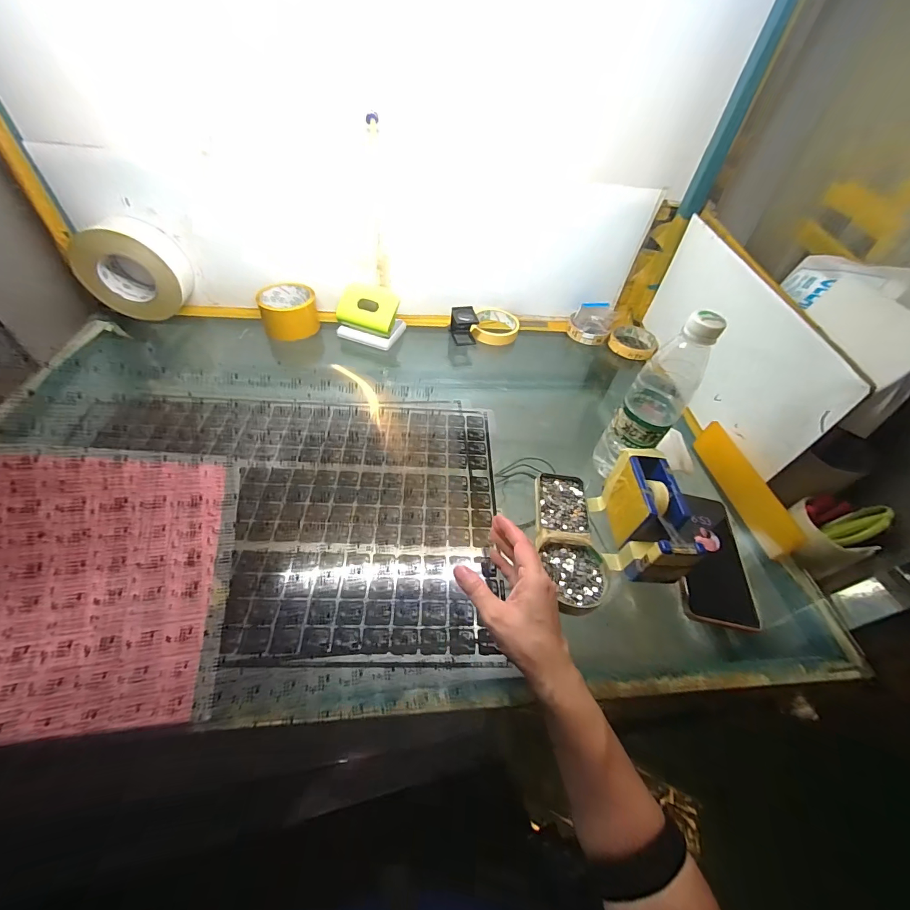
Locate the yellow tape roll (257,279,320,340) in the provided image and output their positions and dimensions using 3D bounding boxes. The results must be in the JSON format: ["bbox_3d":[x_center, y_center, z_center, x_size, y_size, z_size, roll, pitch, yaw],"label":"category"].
[{"bbox_3d":[-0.284,-0.245,0.676,0.092,0.053,0.092,-11,52,-15],"label":"yellow tape roll"}]

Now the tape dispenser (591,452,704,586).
[{"bbox_3d":[0.208,0.066,0.434,0.055,0.073,0.134,1,50,-4],"label":"tape dispenser"}]

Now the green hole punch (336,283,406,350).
[{"bbox_3d":[-0.144,-0.236,0.668,0.107,0.071,0.066,16,50,8],"label":"green hole punch"}]

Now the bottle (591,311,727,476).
[{"bbox_3d":[0.226,-0.058,0.453,0.061,0.221,0.074,33,55,20],"label":"bottle"}]

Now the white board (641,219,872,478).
[{"bbox_3d":[0.388,-0.165,0.578,0.012,0.190,0.411,0,52,-3],"label":"white board"}]

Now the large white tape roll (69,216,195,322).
[{"bbox_3d":[-0.507,-0.291,0.624,0.148,0.128,0.061,-5,50,-10],"label":"large white tape roll"}]

